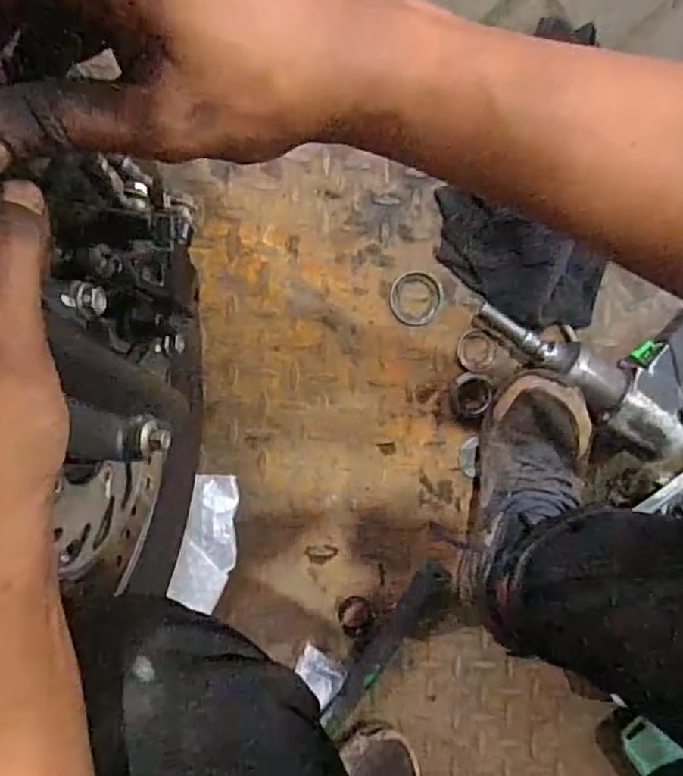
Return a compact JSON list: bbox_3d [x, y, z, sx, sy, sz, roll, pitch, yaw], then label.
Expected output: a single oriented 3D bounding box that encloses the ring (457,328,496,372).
[{"bbox_3d":[0.143,-0.040,0.639,0.042,0.004,0.046,-1,96,-7],"label":"ring"}]

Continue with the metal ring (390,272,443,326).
[{"bbox_3d":[0.077,-0.091,0.622,0.053,0.004,0.054,-1,96,-7],"label":"metal ring"}]

